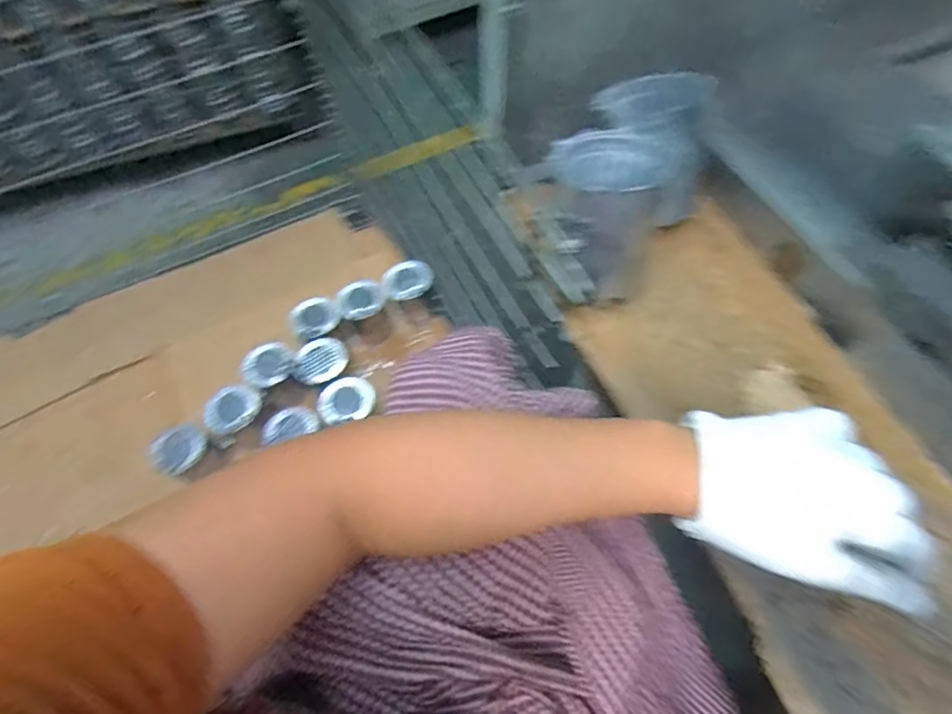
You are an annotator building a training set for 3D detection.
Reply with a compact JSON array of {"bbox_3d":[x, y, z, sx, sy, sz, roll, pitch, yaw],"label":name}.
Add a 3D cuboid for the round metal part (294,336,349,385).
[{"bbox_3d":[-0.288,0.006,0.949,0.098,0.024,0.081,-33,65,-15],"label":"round metal part"}]

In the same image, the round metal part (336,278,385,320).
[{"bbox_3d":[-0.226,-0.114,0.997,0.093,0.036,0.089,-1,61,2],"label":"round metal part"}]

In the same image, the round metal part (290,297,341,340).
[{"bbox_3d":[-0.310,-0.077,0.984,0.083,0.025,0.082,-1,61,2],"label":"round metal part"}]

